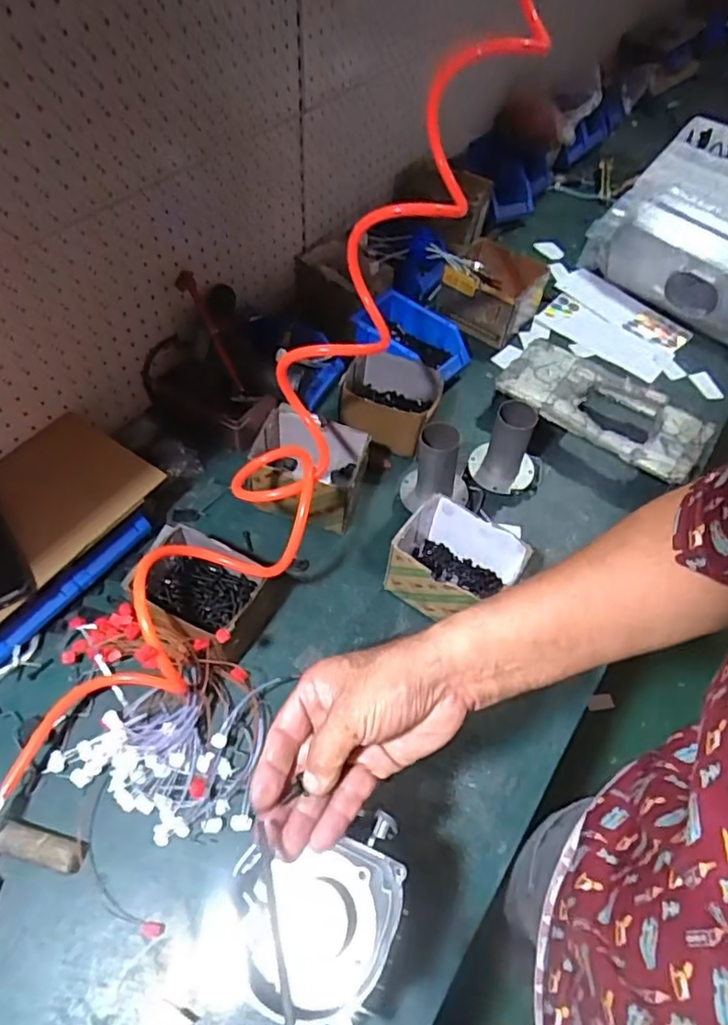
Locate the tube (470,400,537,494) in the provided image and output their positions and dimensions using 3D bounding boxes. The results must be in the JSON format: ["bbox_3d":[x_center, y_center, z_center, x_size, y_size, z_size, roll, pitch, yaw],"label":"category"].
[{"bbox_3d":[0.210,-0.095,0.874,0.096,0.137,0.089,19,54,9],"label":"tube"}]

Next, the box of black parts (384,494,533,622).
[{"bbox_3d":[0.113,0.067,0.768,0.149,0.098,0.127,32,58,18],"label":"box of black parts"}]

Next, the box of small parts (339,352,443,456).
[{"bbox_3d":[0.040,-0.165,0.931,0.142,0.084,0.114,15,54,6],"label":"box of small parts"}]

